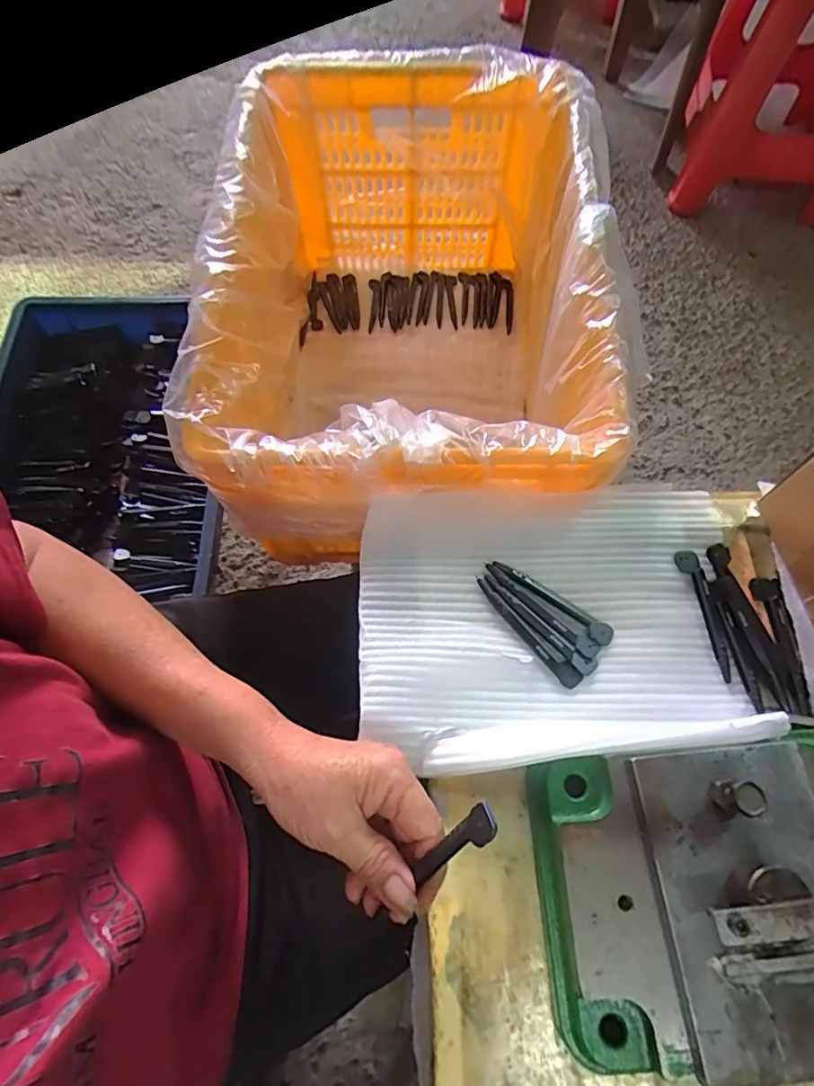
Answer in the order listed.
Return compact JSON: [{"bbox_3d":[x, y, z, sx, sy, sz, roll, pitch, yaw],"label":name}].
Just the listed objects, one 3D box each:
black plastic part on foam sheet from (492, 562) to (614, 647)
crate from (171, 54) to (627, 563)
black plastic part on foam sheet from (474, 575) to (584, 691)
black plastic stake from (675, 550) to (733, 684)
[{"bbox_3d":[0.107,0.043,0.402,0.098,0.009,0.018,33,72,12],"label":"black plastic part on foam sheet"},{"bbox_3d":[0.003,-0.236,0.614,0.352,0.271,0.535,4,68,1],"label":"crate"},{"bbox_3d":[0.084,0.063,0.386,0.014,0.006,0.098,-41,74,-15],"label":"black plastic part on foam sheet"},{"bbox_3d":[0.222,0.051,0.400,0.017,0.006,0.098,-9,69,-4],"label":"black plastic stake"}]

